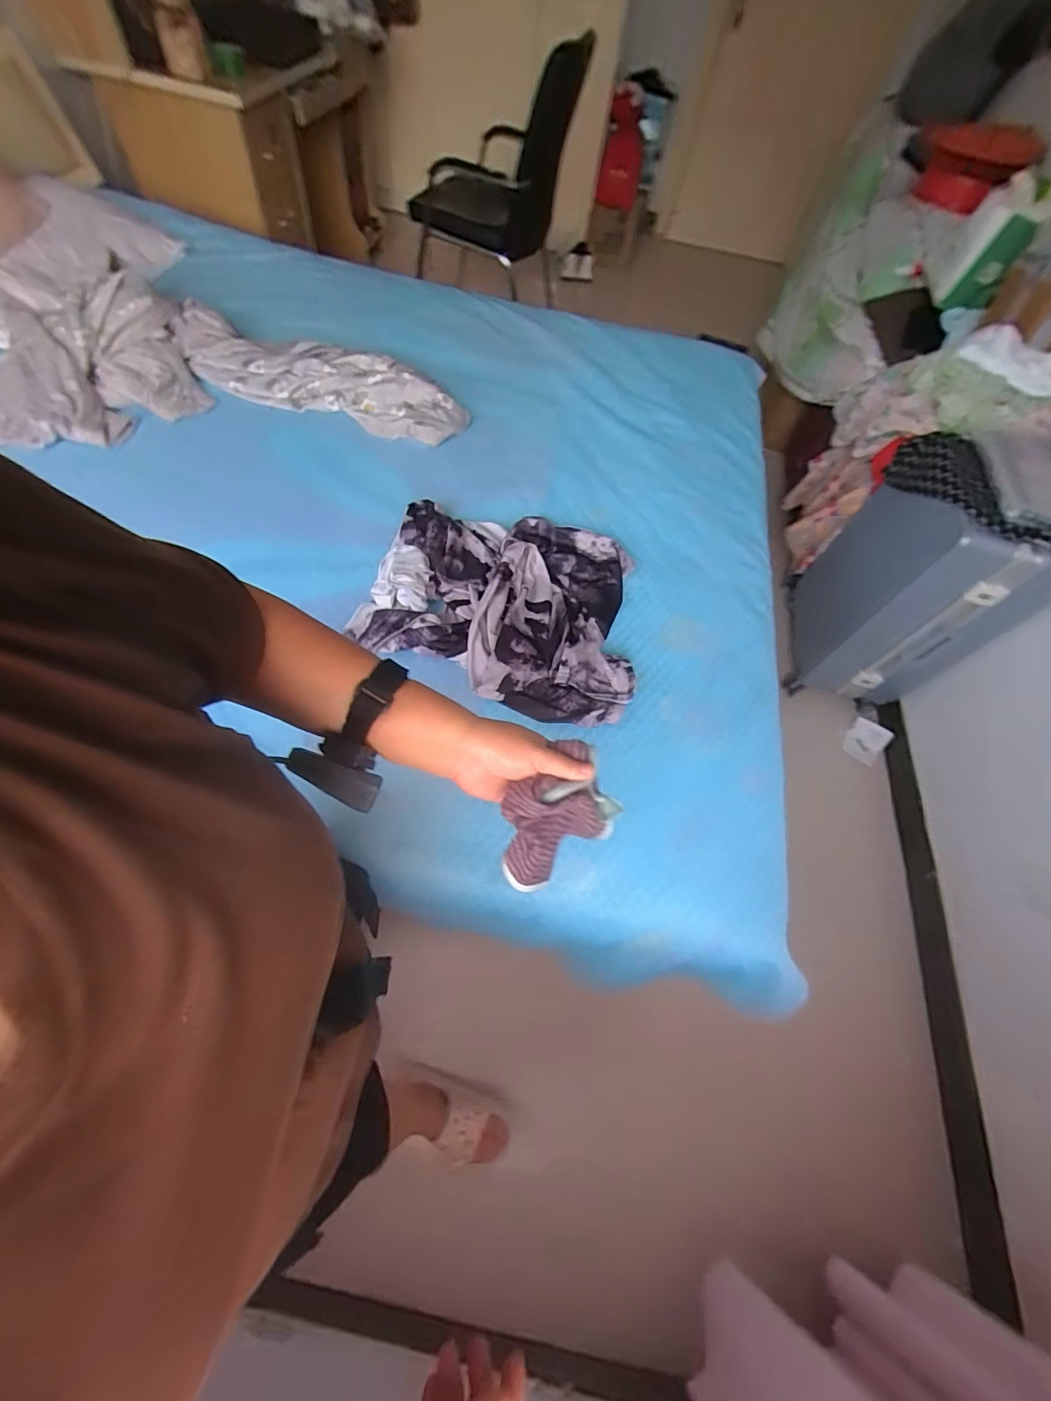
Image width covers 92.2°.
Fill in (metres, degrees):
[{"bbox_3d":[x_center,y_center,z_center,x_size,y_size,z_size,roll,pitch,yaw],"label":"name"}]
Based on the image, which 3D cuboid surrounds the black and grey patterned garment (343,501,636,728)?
[{"bbox_3d":[-0.035,-0.189,0.953,0.499,0.077,0.443,15,60,0],"label":"black and grey patterned garment"}]

